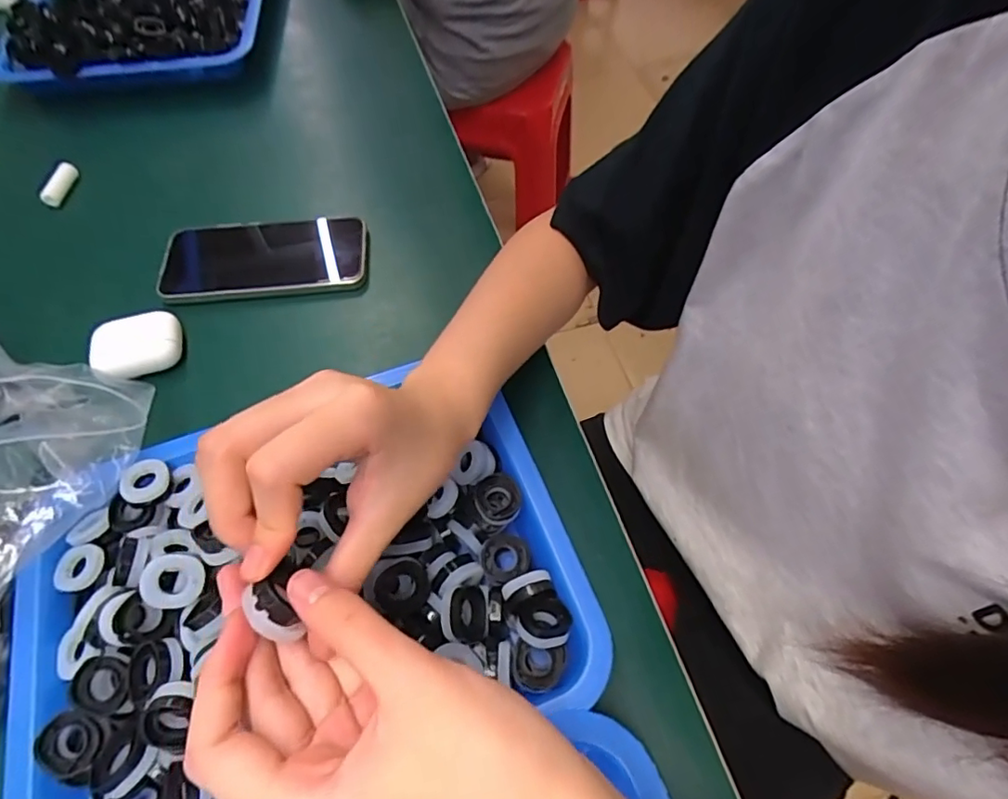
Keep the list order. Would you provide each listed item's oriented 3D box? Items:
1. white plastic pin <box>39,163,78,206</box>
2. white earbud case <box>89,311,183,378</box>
[{"bbox_3d":[-0.389,-0.190,0.492,0.013,0.017,0.043,15,73,9],"label":"white plastic pin"},{"bbox_3d":[-0.258,-0.036,0.400,0.056,0.026,0.043,-21,61,-12],"label":"white earbud case"}]

